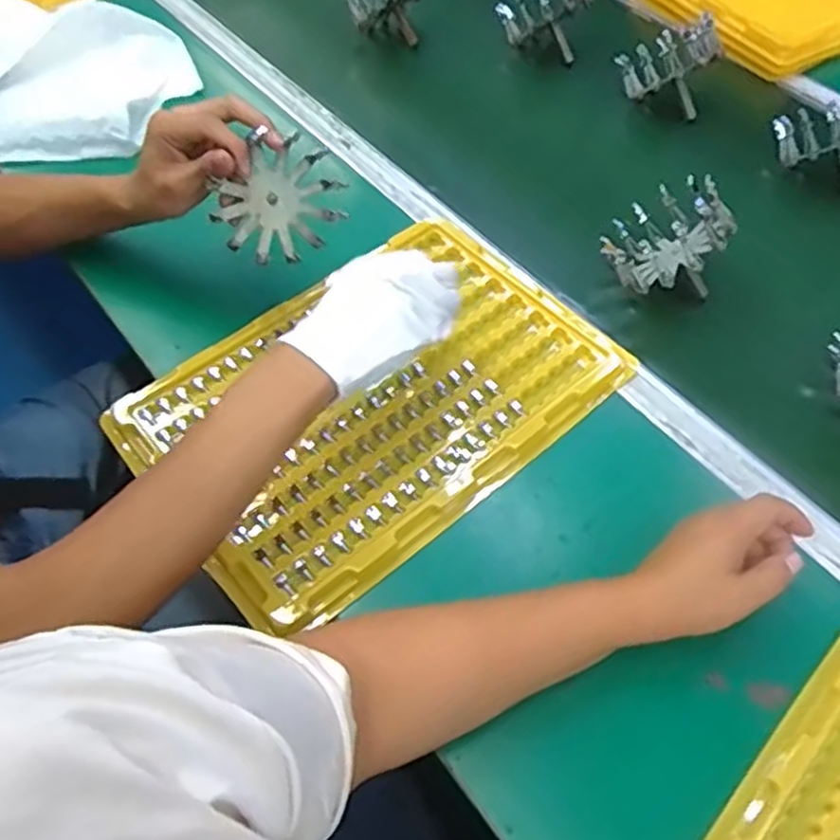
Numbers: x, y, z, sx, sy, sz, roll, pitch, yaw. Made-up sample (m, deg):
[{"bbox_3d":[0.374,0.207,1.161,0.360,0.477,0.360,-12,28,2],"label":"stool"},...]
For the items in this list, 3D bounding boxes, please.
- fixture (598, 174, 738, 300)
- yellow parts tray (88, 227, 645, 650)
[{"bbox_3d":[0.225,-0.164,0.668,0.095,0.084,0.092,-33,62,-22],"label":"fixture"},{"bbox_3d":[-0.037,-0.021,0.623,0.369,0.024,0.253,-34,62,-23],"label":"yellow parts tray"}]

